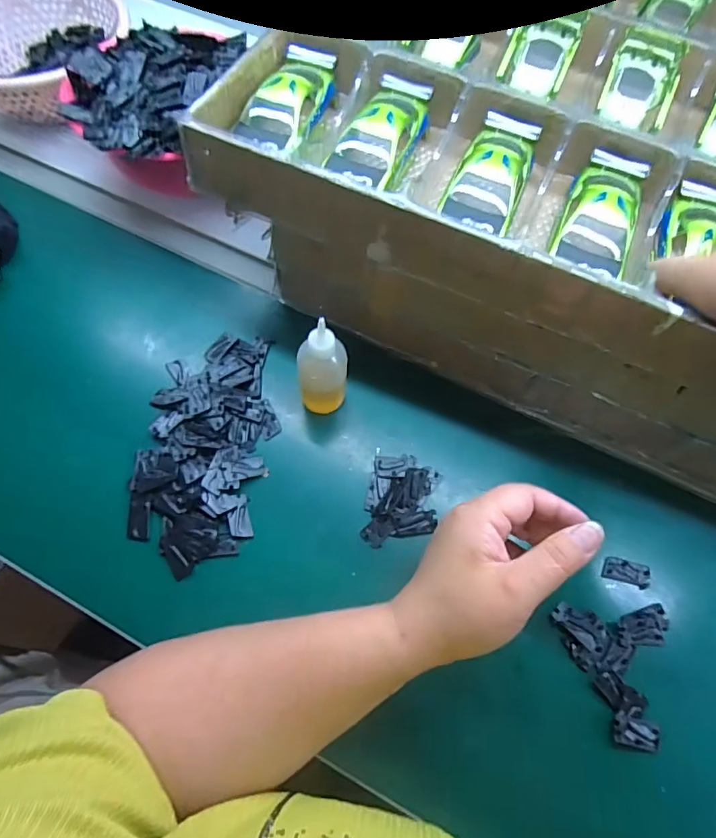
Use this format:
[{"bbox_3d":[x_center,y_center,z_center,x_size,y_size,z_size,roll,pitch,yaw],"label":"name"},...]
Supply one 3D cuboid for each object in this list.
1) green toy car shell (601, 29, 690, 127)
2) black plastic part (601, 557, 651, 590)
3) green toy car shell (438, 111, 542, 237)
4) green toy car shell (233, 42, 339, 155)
[{"bbox_3d":[0.235,-0.278,0.416,0.055,0.043,0.086,21,65,7],"label":"green toy car shell"},{"bbox_3d":[0.208,0.118,0.385,0.033,0.008,0.017,19,65,6],"label":"black plastic part"},{"bbox_3d":[0.098,-0.177,0.361,0.049,0.025,0.108,23,65,7],"label":"green toy car shell"},{"bbox_3d":[-0.056,-0.242,0.384,0.051,0.031,0.111,18,65,5],"label":"green toy car shell"}]

